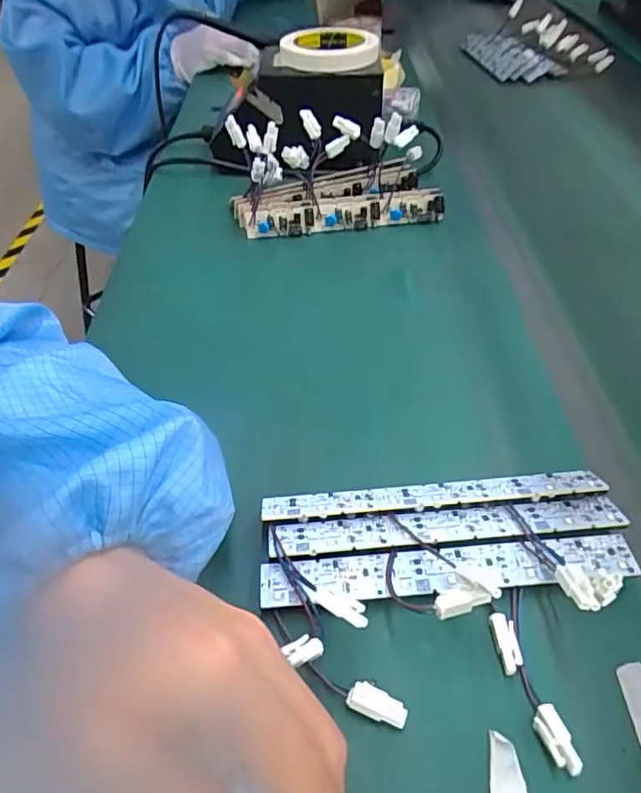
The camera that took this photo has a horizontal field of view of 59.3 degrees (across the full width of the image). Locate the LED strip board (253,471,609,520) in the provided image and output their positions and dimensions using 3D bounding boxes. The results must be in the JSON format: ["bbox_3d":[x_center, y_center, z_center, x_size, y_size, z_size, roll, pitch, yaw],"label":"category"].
[{"bbox_3d":[0.063,0.053,0.314,0.188,0.008,0.019,-4,46,-4],"label":"LED strip board"}]

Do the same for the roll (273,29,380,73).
[{"bbox_3d":[0.009,-0.371,0.604,0.093,0.025,0.112,-21,52,-20],"label":"roll"}]

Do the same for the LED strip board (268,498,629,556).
[{"bbox_3d":[0.069,0.070,0.304,0.190,0.006,0.020,-3,46,-4],"label":"LED strip board"}]

